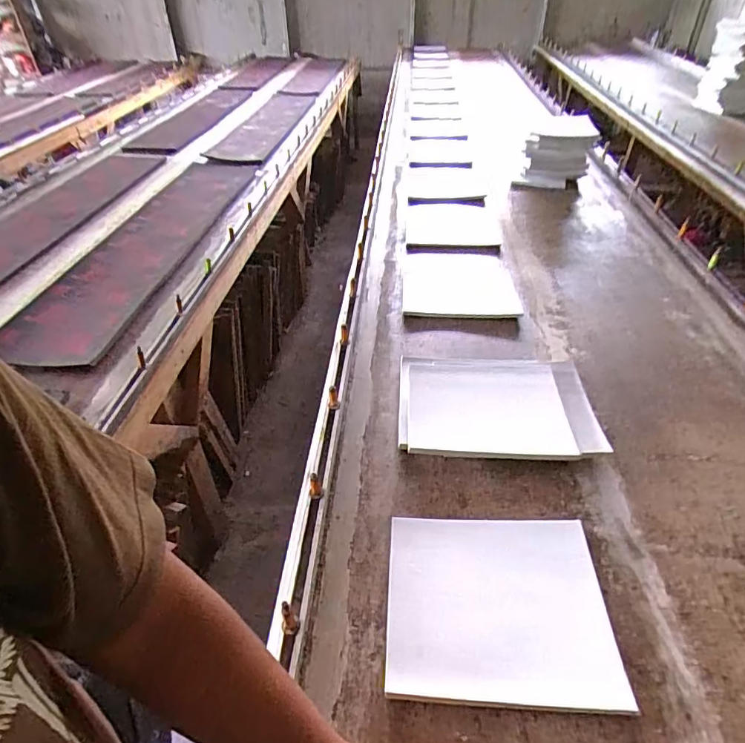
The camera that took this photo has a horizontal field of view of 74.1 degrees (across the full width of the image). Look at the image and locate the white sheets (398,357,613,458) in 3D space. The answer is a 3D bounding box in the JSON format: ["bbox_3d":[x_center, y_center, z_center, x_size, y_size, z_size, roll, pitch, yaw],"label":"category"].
[{"bbox_3d":[0.211,0.054,0.870,0.320,0.020,0.230,0,48,4],"label":"white sheets"}]

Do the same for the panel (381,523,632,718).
[{"bbox_3d":[0.154,0.291,0.630,0.264,0.014,0.231,-1,43,7],"label":"panel"}]

